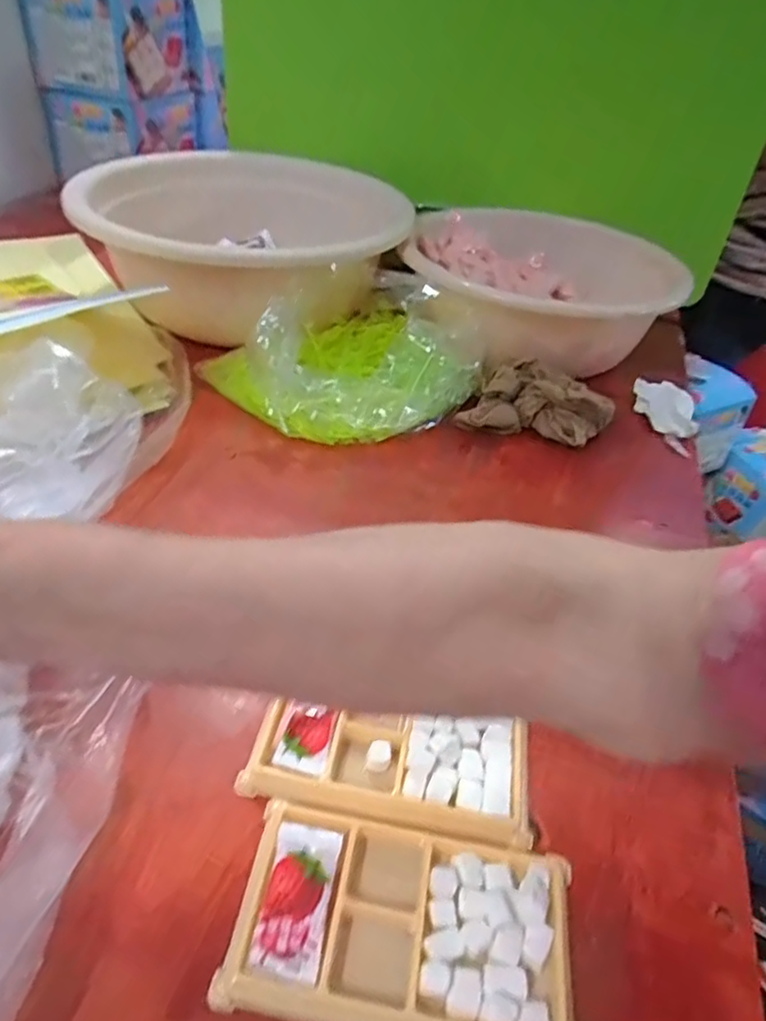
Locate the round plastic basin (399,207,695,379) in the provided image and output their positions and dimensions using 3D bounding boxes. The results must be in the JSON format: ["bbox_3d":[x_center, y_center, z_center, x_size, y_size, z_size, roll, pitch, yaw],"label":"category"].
[{"bbox_3d":[0.155,-0.233,0.690,0.260,0.100,0.284,4,41,-3],"label":"round plastic basin"}]

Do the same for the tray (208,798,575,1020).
[{"bbox_3d":[0.010,0.168,0.268,0.134,0.015,0.078,10,41,4],"label":"tray"}]

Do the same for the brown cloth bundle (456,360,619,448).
[{"bbox_3d":[0.135,-0.097,0.574,0.133,0.045,0.076,8,41,2],"label":"brown cloth bundle"}]

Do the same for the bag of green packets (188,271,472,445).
[{"bbox_3d":[-0.027,-0.142,0.579,0.184,0.078,0.195,34,48,28],"label":"bag of green packets"}]

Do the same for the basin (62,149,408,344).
[{"bbox_3d":[-0.127,-0.263,0.671,0.267,0.120,0.304,19,42,14],"label":"basin"}]

